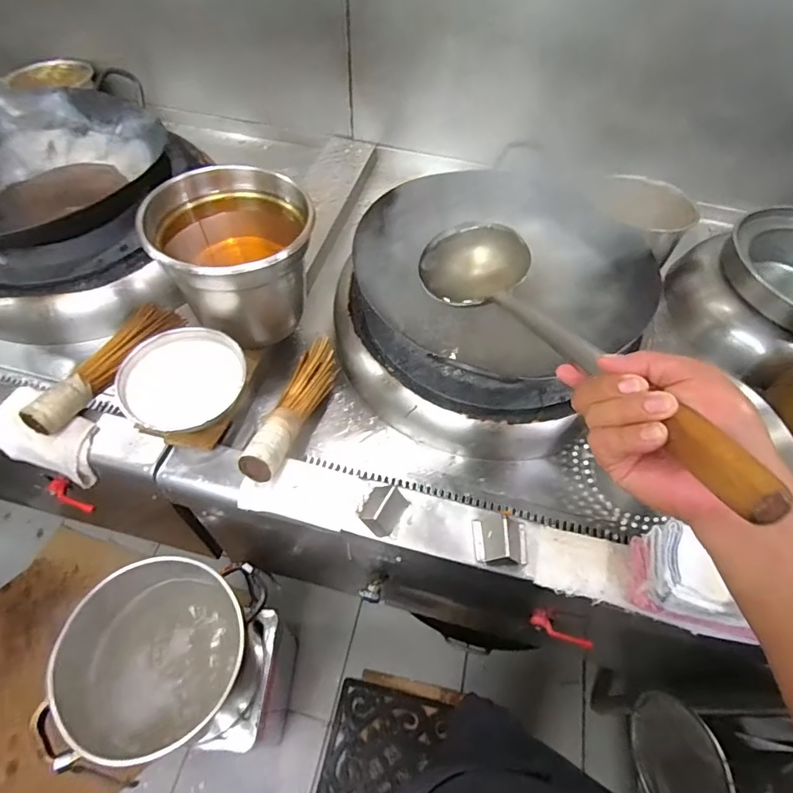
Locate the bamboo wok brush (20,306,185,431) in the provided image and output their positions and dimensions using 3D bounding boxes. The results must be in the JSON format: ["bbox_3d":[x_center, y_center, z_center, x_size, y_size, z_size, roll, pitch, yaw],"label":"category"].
[{"bbox_3d":[-0.444,-0.058,0.735,0.071,0.064,0.278,23,56,13],"label":"bamboo wok brush"}]

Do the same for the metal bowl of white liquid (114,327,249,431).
[{"bbox_3d":[-0.297,-0.023,0.672,0.131,0.085,0.163,38,61,22],"label":"metal bowl of white liquid"}]

